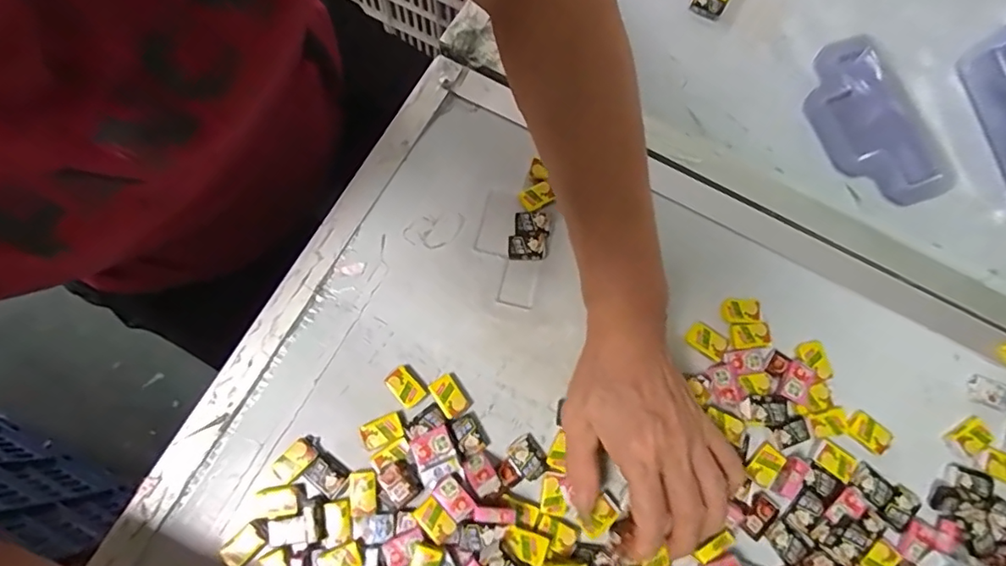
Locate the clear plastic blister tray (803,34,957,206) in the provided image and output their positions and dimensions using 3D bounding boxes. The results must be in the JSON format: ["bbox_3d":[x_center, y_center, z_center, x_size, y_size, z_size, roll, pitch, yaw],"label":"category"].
[{"bbox_3d":[0.285,-0.128,0.420,0.082,0.020,0.139,-11,75,-5],"label":"clear plastic blister tray"}]

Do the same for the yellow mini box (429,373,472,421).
[{"bbox_3d":[-0.036,0.076,0.360,0.018,0.007,0.027,-37,79,-11],"label":"yellow mini box"}]

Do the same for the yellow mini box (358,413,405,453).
[{"bbox_3d":[-0.078,0.097,0.351,0.025,0.007,0.018,-23,76,-8],"label":"yellow mini box"}]

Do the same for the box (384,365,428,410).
[{"bbox_3d":[-0.066,0.070,0.360,0.017,0.008,0.027,-41,79,-12],"label":"box"}]

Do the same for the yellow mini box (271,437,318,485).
[{"bbox_3d":[-0.134,0.114,0.344,0.027,0.004,0.017,-43,80,-12],"label":"yellow mini box"}]

